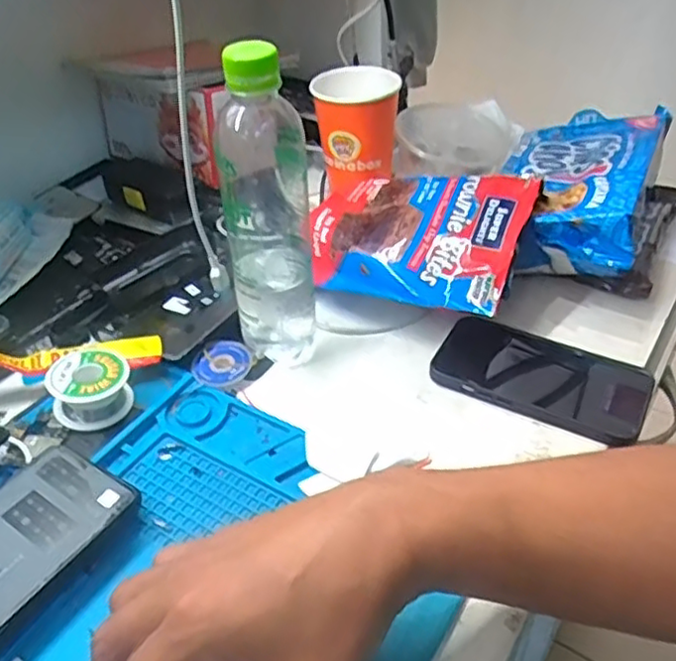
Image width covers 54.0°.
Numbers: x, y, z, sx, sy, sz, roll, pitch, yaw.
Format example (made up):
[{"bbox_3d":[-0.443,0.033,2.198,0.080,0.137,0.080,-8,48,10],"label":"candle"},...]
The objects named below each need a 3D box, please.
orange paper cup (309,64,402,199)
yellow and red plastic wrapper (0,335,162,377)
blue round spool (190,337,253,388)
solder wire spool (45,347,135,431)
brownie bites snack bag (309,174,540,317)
[{"bbox_3d":[0.022,-0.197,0.648,0.080,0.101,0.077,-2,40,1],"label":"orange paper cup"},{"bbox_3d":[-0.212,0.014,0.485,0.159,0.049,0.025,-4,40,-2],"label":"yellow and red plastic wrapper"},{"bbox_3d":[-0.087,0.024,0.509,0.041,0.009,0.048,12,42,17],"label":"blue round spool"},{"bbox_3d":[-0.173,0.041,0.466,0.053,0.035,0.046,-19,43,-19],"label":"solder wire spool"},{"bbox_3d":[0.059,-0.081,0.555,0.185,0.031,0.134,12,67,26],"label":"brownie bites snack bag"}]

